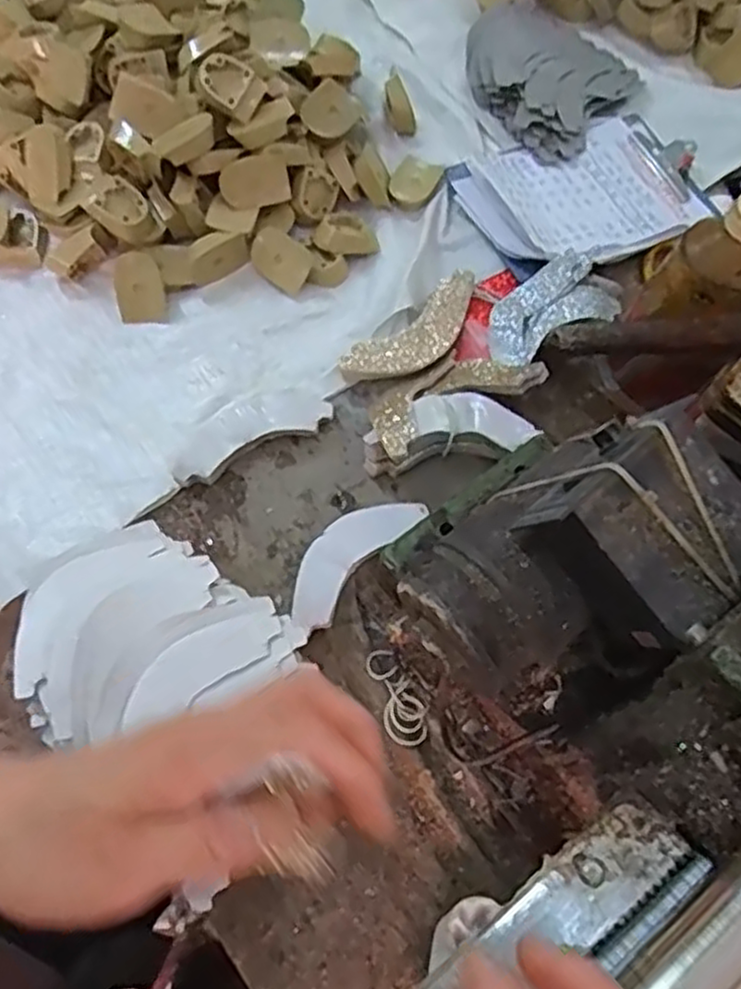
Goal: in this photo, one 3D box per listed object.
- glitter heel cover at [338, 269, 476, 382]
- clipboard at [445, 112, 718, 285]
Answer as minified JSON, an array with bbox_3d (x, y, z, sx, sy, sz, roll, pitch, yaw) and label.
[{"bbox_3d":[0.040,-0.131,0.615,0.135,0.021,0.050,-37,75,-15],"label":"glitter heel cover"},{"bbox_3d":[0.202,-0.283,0.670,0.228,0.037,0.155,-26,72,-12],"label":"clipboard"}]

